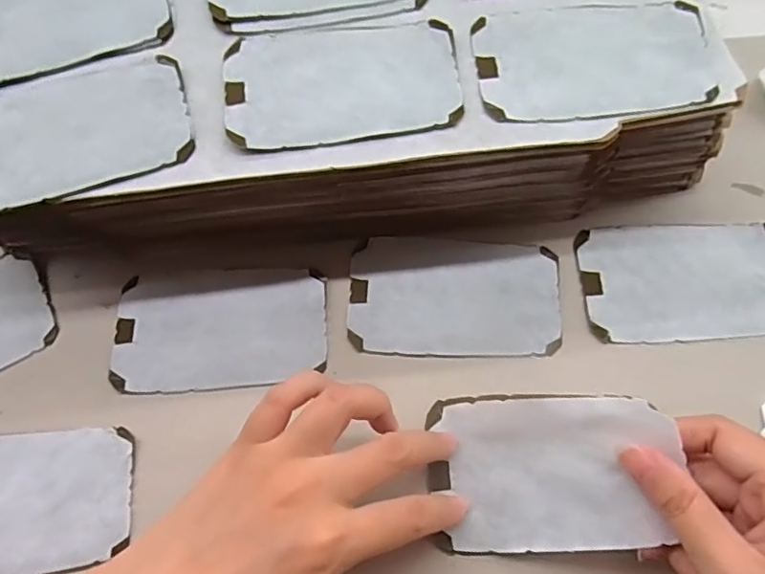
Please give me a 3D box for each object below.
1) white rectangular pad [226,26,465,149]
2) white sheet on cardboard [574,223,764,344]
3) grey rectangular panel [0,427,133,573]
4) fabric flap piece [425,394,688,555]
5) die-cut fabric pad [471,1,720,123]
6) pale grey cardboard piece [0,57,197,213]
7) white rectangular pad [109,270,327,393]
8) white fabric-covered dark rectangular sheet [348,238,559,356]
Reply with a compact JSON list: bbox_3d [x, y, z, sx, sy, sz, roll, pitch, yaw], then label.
[{"bbox_3d":[-0.021,-0.108,0.292,0.118,0.005,0.071,-8,70,-3],"label":"white rectangular pad"},{"bbox_3d":[0.177,-0.004,0.323,0.118,0.004,0.071,-3,69,3],"label":"white sheet on cardboard"},{"bbox_3d":[-0.188,0.111,0.280,0.116,0.005,0.069,-5,70,-2],"label":"grey rectangular panel"},{"bbox_3d":[0.078,0.089,0.265,0.112,0.014,0.072,-11,79,28],"label":"fabric flap piece"},{"bbox_3d":[0.111,-0.121,0.293,0.119,0.004,0.070,-4,70,-1],"label":"die-cut fabric pad"},{"bbox_3d":[-0.160,-0.080,0.283,0.120,0.009,0.075,-14,70,-5],"label":"pale grey cardboard piece"},{"bbox_3d":[-0.092,0.021,0.317,0.118,0.004,0.071,-3,70,-1],"label":"white rectangular pad"},{"bbox_3d":[0.042,0.004,0.322,0.119,0.005,0.072,2,70,1],"label":"white fabric-covered dark rectangular sheet"}]

